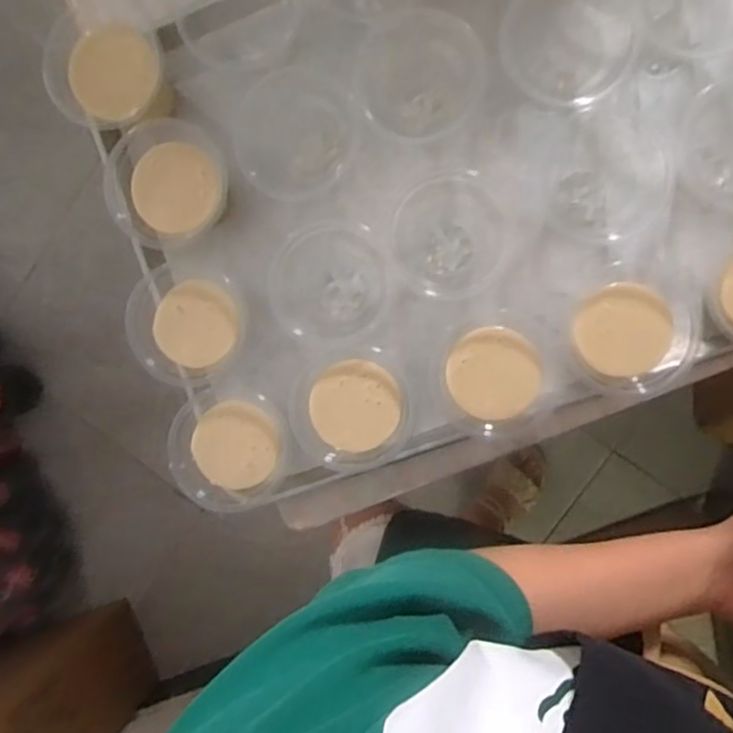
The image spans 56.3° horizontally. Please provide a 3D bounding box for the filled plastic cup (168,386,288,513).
[{"bbox_3d":[-0.103,0.065,0.550,0.086,0.089,0.084,0,94,8],"label":"filled plastic cup"}]

